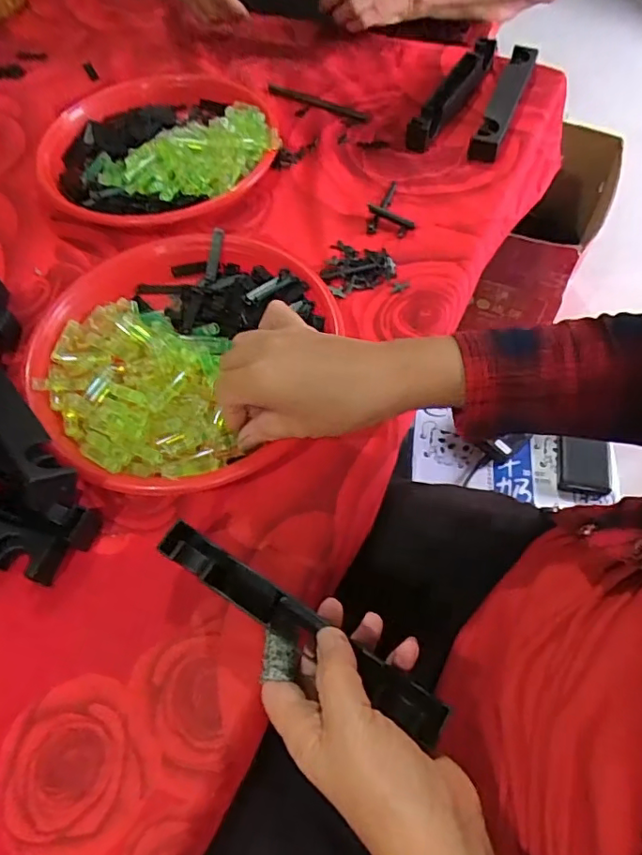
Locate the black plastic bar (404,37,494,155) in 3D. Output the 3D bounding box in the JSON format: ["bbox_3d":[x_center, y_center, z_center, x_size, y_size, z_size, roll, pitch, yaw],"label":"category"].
[{"bbox_3d":[0.156,-0.392,0.631,0.028,0.029,0.211,25,64,16],"label":"black plastic bar"}]

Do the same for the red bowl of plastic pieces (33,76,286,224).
[{"bbox_3d":[-0.173,-0.297,0.590,0.240,0.046,0.221,-1,60,2],"label":"red bowl of plastic pieces"}]

